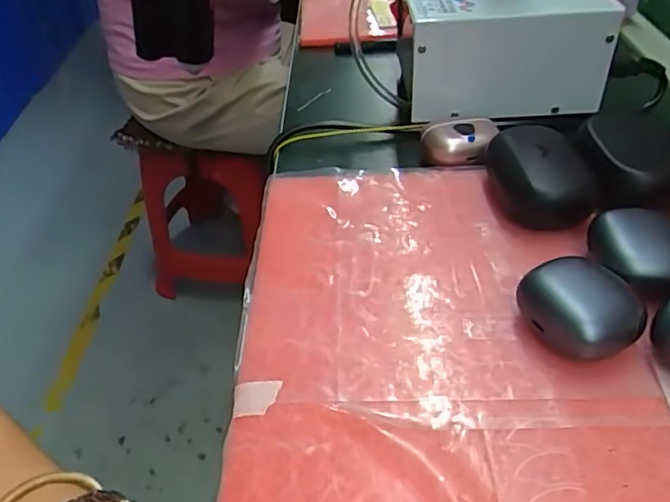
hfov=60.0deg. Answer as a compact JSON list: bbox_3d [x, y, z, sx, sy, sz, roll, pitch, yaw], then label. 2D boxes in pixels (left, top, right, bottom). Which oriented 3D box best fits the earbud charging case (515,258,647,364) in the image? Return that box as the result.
[{"bbox_3d":[0.121,0.031,0.292,0.040,0.033,0.055,-32,48,-29],"label":"earbud charging case"}]

